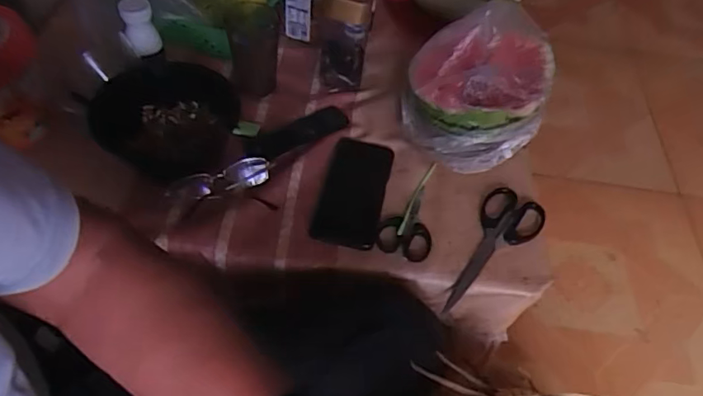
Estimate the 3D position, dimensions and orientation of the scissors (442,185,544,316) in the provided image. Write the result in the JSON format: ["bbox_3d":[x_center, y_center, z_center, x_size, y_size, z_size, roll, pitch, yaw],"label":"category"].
[{"bbox_3d":[0.167,0.064,0.638,0.073,0.014,0.185,29,61,16],"label":"scissors"}]

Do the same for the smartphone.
[{"bbox_3d":[0.003,-0.010,0.672,0.078,0.007,0.168,12,52,4],"label":"smartphone"}]

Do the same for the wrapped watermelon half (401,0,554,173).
[{"bbox_3d":[0.155,-0.145,0.674,0.169,0.135,0.179,13,52,4],"label":"wrapped watermelon half"}]

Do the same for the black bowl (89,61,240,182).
[{"bbox_3d":[-0.230,-0.101,0.670,0.154,0.066,0.156,3,52,-4],"label":"black bowl"}]

